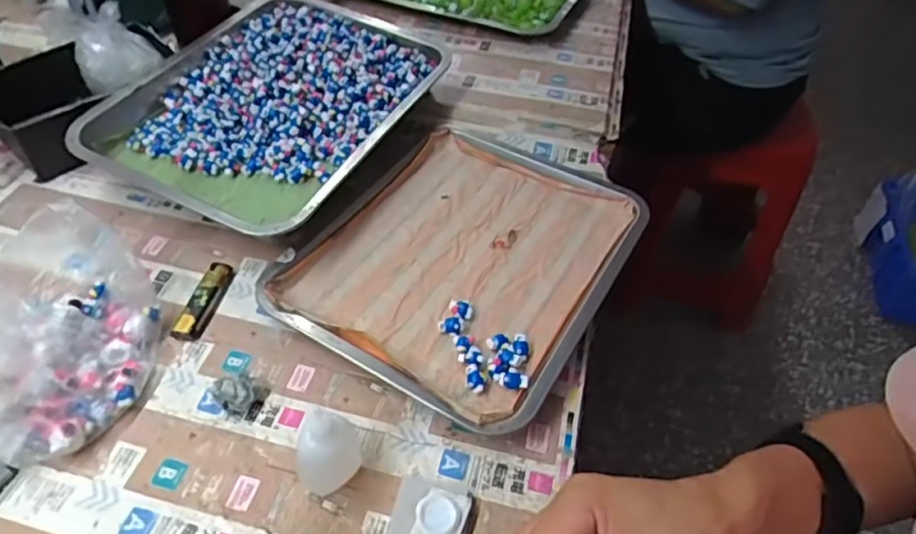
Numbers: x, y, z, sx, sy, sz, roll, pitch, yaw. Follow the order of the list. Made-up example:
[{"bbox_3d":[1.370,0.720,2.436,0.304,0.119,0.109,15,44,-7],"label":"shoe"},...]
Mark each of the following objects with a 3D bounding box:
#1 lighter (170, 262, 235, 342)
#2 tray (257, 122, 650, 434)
[{"bbox_3d":[-0.221,0.029,0.524,0.023,0.015,0.078,9,48,4],"label":"lighter"},{"bbox_3d":[0.003,-0.011,0.565,0.265,0.034,0.303,26,51,18],"label":"tray"}]

